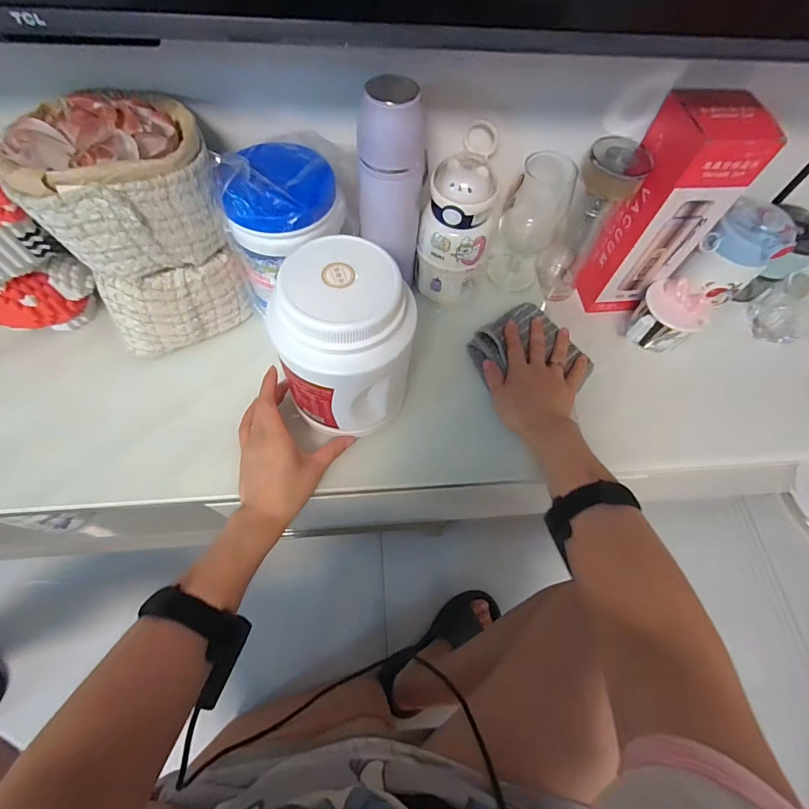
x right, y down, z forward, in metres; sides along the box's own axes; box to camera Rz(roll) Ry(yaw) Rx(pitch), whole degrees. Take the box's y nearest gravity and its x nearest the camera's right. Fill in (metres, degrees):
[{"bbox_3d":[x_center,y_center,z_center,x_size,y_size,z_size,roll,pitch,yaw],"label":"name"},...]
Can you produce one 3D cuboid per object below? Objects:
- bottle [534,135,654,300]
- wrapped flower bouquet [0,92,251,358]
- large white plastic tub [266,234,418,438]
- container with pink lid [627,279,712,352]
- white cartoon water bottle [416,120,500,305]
[{"bbox_3d":[0.220,-0.214,0.531,0.065,0.216,0.069,31,67,10],"label":"bottle"},{"bbox_3d":[-0.252,-0.167,0.422,0.163,0.210,0.109,-35,72,-18],"label":"wrapped flower bouquet"},{"bbox_3d":[-0.052,-0.050,0.388,0.113,0.177,0.103,6,65,-1],"label":"large white plastic tub"},{"bbox_3d":[0.340,-0.110,0.534,0.078,0.078,0.072,27,66,9],"label":"container with pink lid"},{"bbox_3d":[0.064,-0.208,0.492,0.083,0.161,0.098,16,65,4],"label":"white cartoon water bottle"}]

